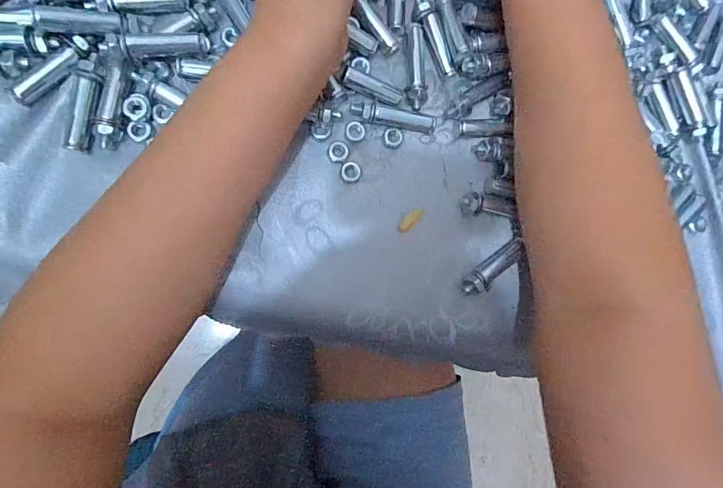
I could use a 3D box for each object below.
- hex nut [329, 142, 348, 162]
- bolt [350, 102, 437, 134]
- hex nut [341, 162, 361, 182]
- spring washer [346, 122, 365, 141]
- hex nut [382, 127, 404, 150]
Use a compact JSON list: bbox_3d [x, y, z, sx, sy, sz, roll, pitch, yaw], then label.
[{"bbox_3d":[-0.014,-0.059,0.264,0.012,0.004,0.012,7,86,-11],"label":"hex nut"},{"bbox_3d":[0.022,-0.082,0.268,0.057,0.008,0.012,5,86,-11],"label":"bolt"},{"bbox_3d":[-0.006,-0.046,0.264,0.012,0.006,0.012,26,83,-9],"label":"hex nut"},{"bbox_3d":[-0.003,-0.073,0.266,0.012,0.004,0.012,-7,88,-11],"label":"spring washer"},{"bbox_3d":[0.021,-0.070,0.272,0.014,0.004,0.013,2,87,-11],"label":"hex nut"}]

